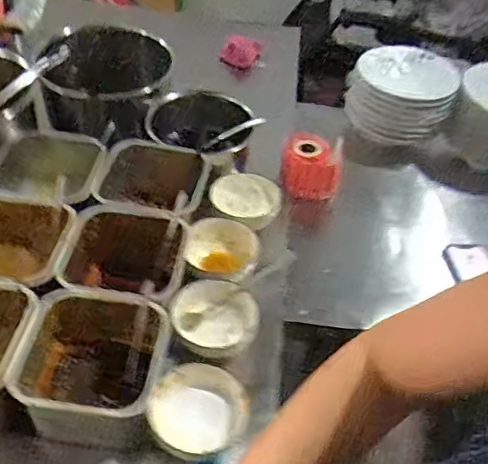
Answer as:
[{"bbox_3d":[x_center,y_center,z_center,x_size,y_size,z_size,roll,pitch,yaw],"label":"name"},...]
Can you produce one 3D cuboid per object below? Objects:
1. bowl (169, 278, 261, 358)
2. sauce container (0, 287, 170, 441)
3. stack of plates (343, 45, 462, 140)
[{"bbox_3d":[-0.041,0.122,0.805,0.112,0.047,0.114,4,44,-4],"label":"bowl"},{"bbox_3d":[-0.182,0.166,0.705,0.160,0.097,0.160,7,43,-1],"label":"sauce container"},{"bbox_3d":[0.311,-0.284,1.164,0.197,0.092,0.202,16,44,9],"label":"stack of plates"}]

